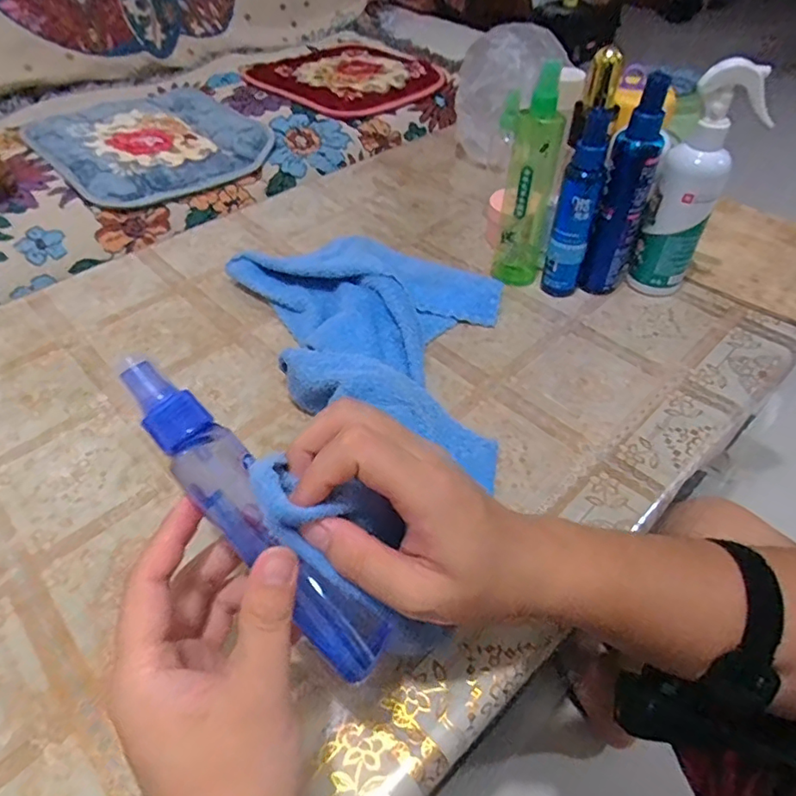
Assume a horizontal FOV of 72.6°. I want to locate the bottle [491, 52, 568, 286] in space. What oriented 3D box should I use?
[{"bbox_3d":[0.126,-0.208,0.527,0.055,0.197,0.061,10,48,9],"label":"bottle"}]

